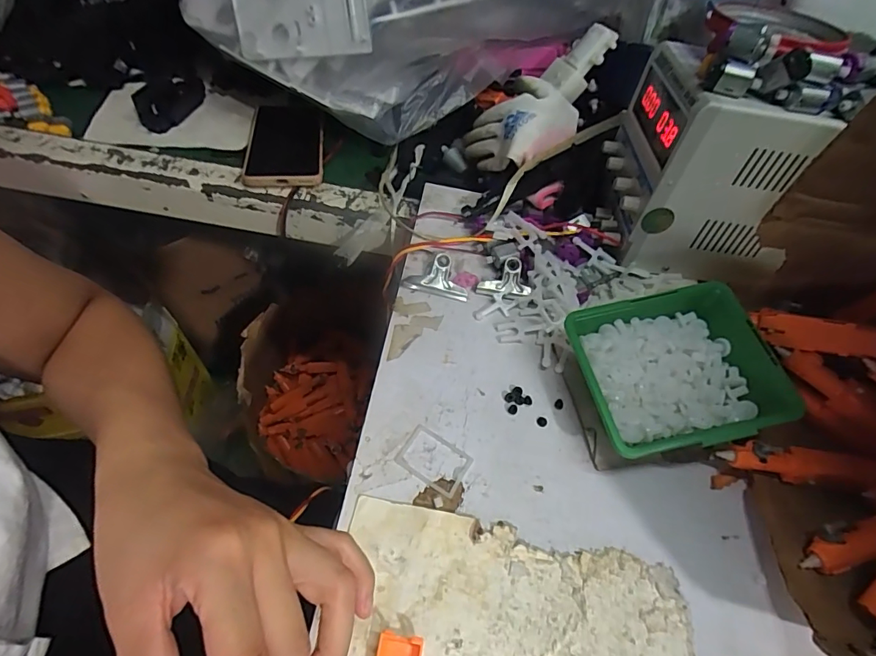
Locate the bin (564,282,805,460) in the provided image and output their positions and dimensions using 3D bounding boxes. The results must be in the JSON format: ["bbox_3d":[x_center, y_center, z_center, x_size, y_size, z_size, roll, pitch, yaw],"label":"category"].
[{"bbox_3d":[0.164,0.035,0.336,0.123,0.061,0.109,-5,54,-11],"label":"bin"}]

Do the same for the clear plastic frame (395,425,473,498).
[{"bbox_3d":[-0.003,0.088,0.318,0.046,0.004,0.032,29,55,14],"label":"clear plastic frame"}]

